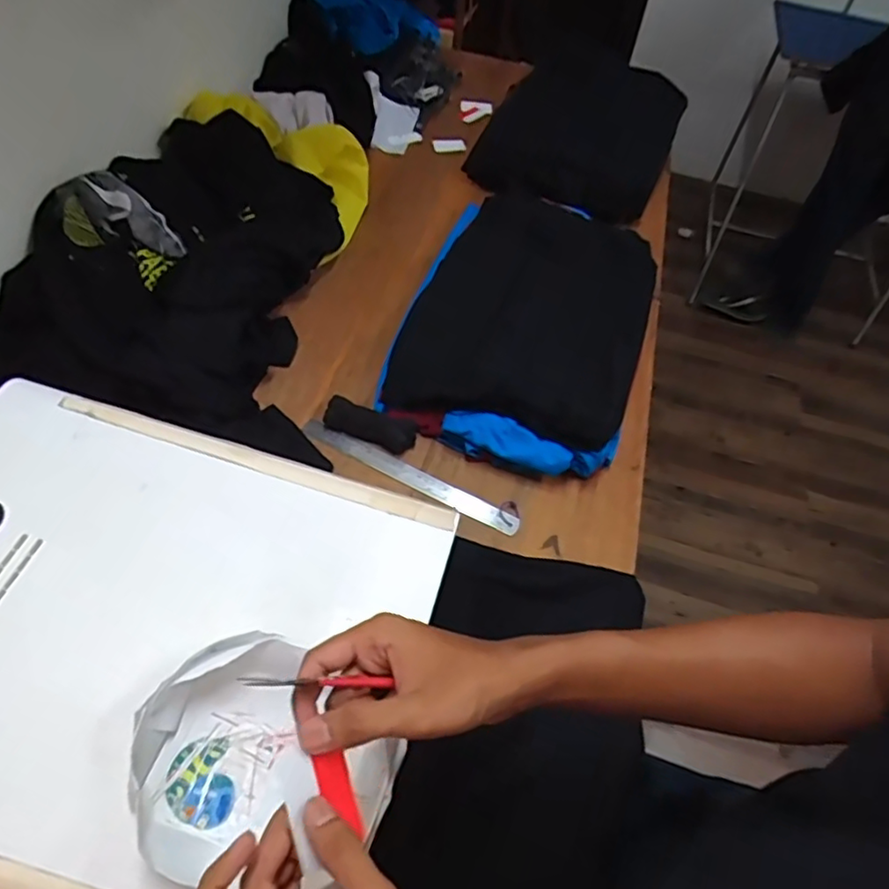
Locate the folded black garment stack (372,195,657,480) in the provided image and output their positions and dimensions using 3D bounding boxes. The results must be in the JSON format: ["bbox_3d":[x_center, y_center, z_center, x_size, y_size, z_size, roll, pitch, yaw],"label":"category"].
[{"bbox_3d":[0.143,-0.214,0.990,0.346,0.069,0.553,17,54,5],"label":"folded black garment stack"}]

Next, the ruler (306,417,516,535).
[{"bbox_3d":[-0.048,0.040,0.847,0.317,0.008,0.034,26,60,11],"label":"ruler"}]

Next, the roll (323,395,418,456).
[{"bbox_3d":[-0.102,-0.029,0.872,0.127,0.028,0.049,20,54,7],"label":"roll"}]

